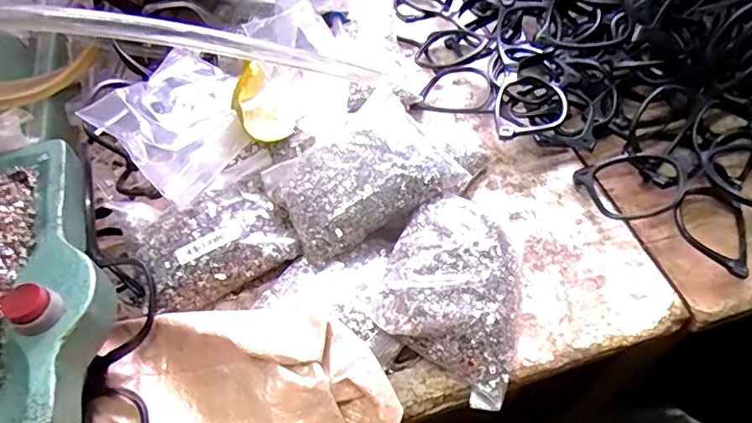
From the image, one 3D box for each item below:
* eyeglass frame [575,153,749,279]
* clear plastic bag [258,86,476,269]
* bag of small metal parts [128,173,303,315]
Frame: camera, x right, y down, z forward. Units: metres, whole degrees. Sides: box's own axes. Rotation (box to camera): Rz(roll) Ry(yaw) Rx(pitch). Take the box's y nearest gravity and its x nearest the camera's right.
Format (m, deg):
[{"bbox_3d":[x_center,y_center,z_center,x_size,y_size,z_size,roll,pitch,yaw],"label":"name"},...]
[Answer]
[{"bbox_3d":[0.191,-0.008,0.341,0.112,0.022,0.056,33,63,25],"label":"eyeglass frame"},{"bbox_3d":[-0.010,-0.025,0.340,0.108,0.032,0.083,-28,56,-14],"label":"clear plastic bag"},{"bbox_3d":[-0.103,0.019,0.335,0.093,0.028,0.062,-25,56,-13],"label":"bag of small metal parts"}]

